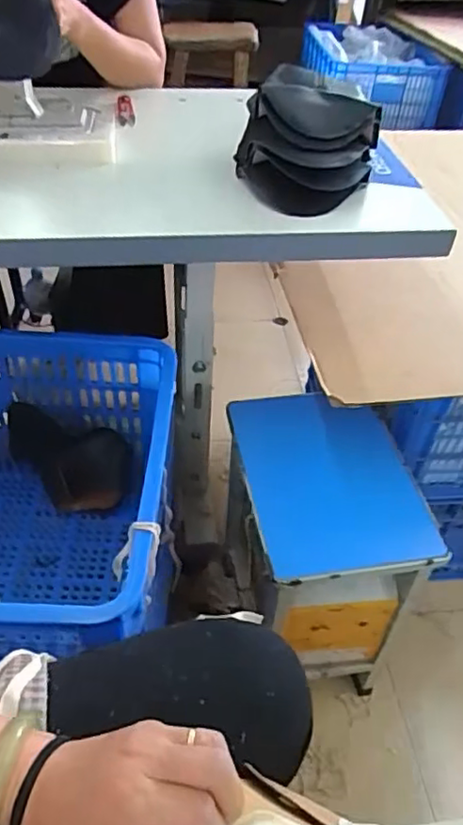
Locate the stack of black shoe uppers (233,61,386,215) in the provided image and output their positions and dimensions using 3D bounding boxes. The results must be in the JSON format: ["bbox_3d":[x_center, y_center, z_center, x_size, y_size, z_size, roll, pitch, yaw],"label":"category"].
[{"bbox_3d":[0.096,-0.353,0.782,0.175,0.105,0.215,13,44,9],"label":"stack of black shoe uppers"}]

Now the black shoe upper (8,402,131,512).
[{"bbox_3d":[-0.259,0.075,0.948,0.198,0.148,0.053,24,19,-6],"label":"black shoe upper"}]

